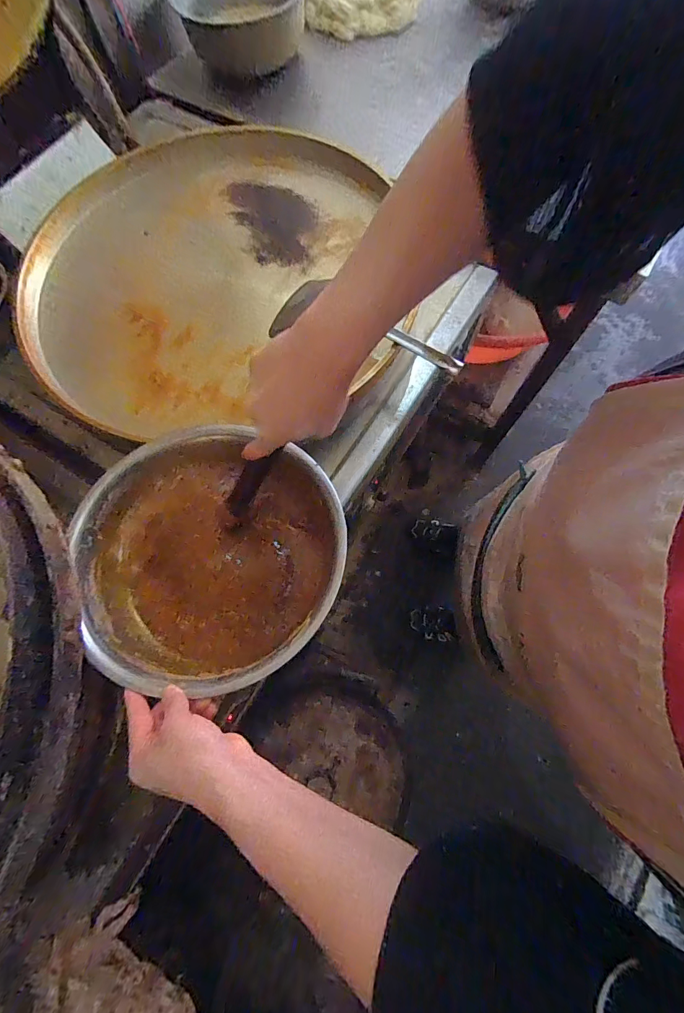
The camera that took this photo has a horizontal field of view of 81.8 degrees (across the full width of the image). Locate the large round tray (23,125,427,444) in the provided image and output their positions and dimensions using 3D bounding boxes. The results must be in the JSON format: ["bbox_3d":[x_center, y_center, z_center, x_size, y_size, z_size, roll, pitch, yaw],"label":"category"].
[{"bbox_3d":[-0.185,-0.346,0.568,0.519,0.038,0.496,-1,72,2],"label":"large round tray"}]

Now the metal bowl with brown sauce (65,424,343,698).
[{"bbox_3d":[-0.128,0.048,0.420,0.257,0.096,0.251,-1,72,2],"label":"metal bowl with brown sauce"}]

